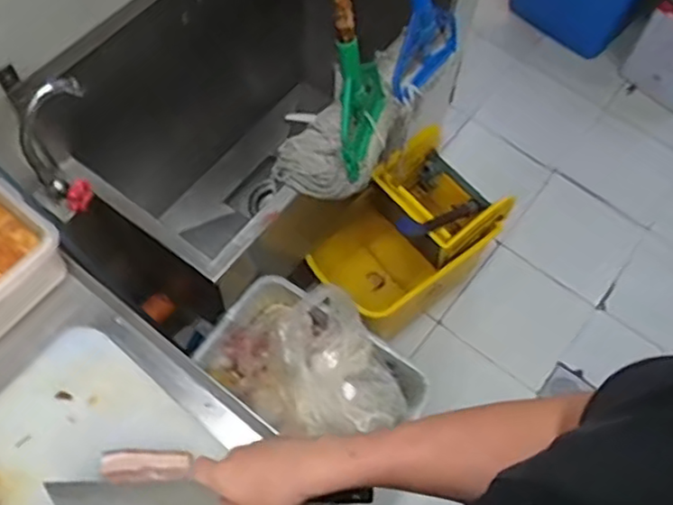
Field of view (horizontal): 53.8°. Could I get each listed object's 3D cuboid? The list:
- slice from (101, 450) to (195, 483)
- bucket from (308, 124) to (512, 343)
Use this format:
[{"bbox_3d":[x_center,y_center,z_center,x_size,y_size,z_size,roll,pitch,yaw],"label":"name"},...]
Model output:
[{"bbox_3d":[-0.204,0.226,0.704,0.097,0.012,0.032,1,64,-2],"label":"slice"},{"bbox_3d":[0.138,-0.014,1.536,0.393,0.461,0.283,-33,70,-17],"label":"bucket"}]

